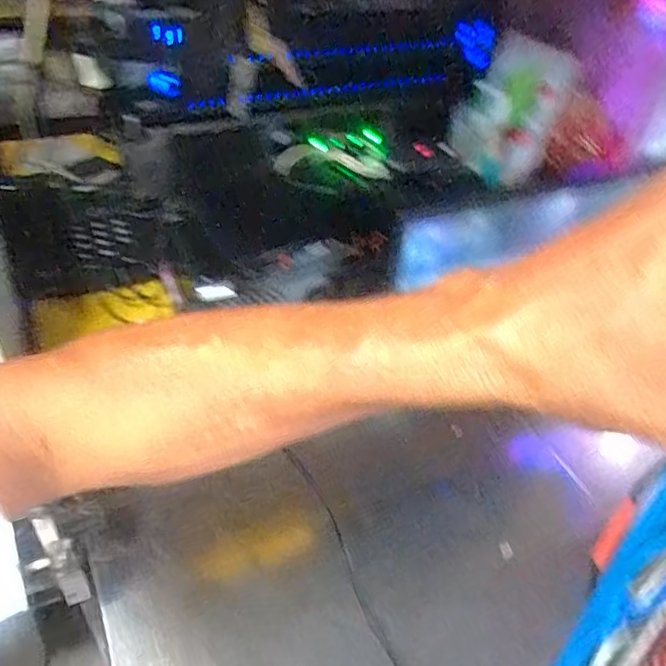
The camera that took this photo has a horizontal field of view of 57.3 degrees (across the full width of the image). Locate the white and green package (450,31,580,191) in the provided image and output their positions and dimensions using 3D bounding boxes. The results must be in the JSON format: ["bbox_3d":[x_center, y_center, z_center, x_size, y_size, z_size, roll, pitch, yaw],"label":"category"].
[{"bbox_3d":[0.205,-0.259,0.722,0.110,0.155,0.024,17,32,-9],"label":"white and green package"}]

